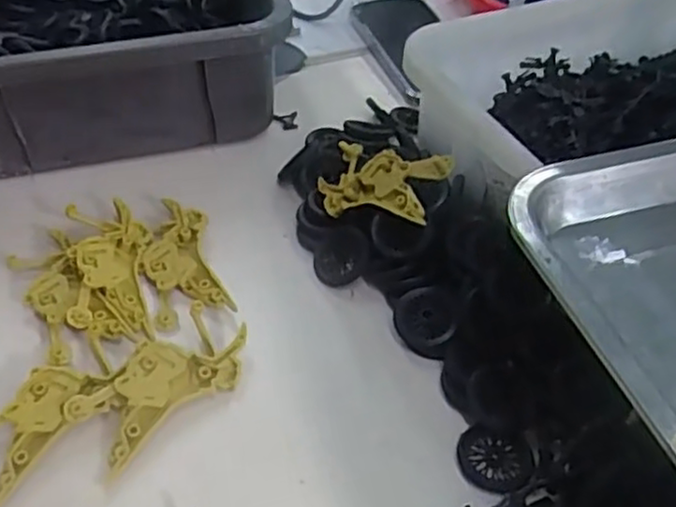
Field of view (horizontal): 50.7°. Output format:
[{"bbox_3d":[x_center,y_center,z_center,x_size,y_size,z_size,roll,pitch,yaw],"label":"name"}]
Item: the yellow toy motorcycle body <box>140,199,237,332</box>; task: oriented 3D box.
[{"bbox_3d":[-0.098,0.005,0.445,0.044,0.017,0.095,-13,47,-14],"label":"yellow toy motorcycle body"}]

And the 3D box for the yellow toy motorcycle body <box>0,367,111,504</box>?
[{"bbox_3d":[-0.158,0.085,0.363,0.040,0.016,0.073,27,50,23],"label":"yellow toy motorcycle body"}]

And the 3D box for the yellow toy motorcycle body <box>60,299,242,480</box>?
[{"bbox_3d":[-0.091,0.068,0.377,0.046,0.019,0.093,33,53,27],"label":"yellow toy motorcycle body"}]

